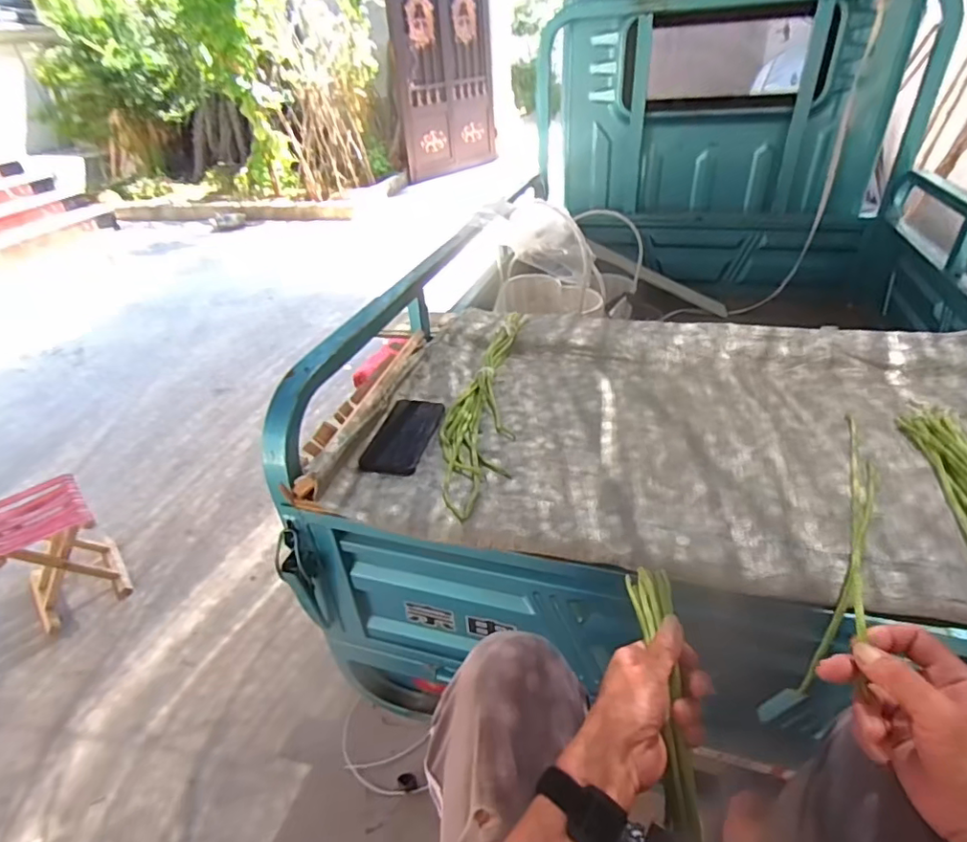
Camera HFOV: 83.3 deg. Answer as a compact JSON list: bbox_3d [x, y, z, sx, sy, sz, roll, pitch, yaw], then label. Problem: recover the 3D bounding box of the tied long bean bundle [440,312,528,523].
[{"bbox_3d":[0.000,-0.047,0.872,0.104,0.024,0.546,0,35,7],"label":"tied long bean bundle"}]

